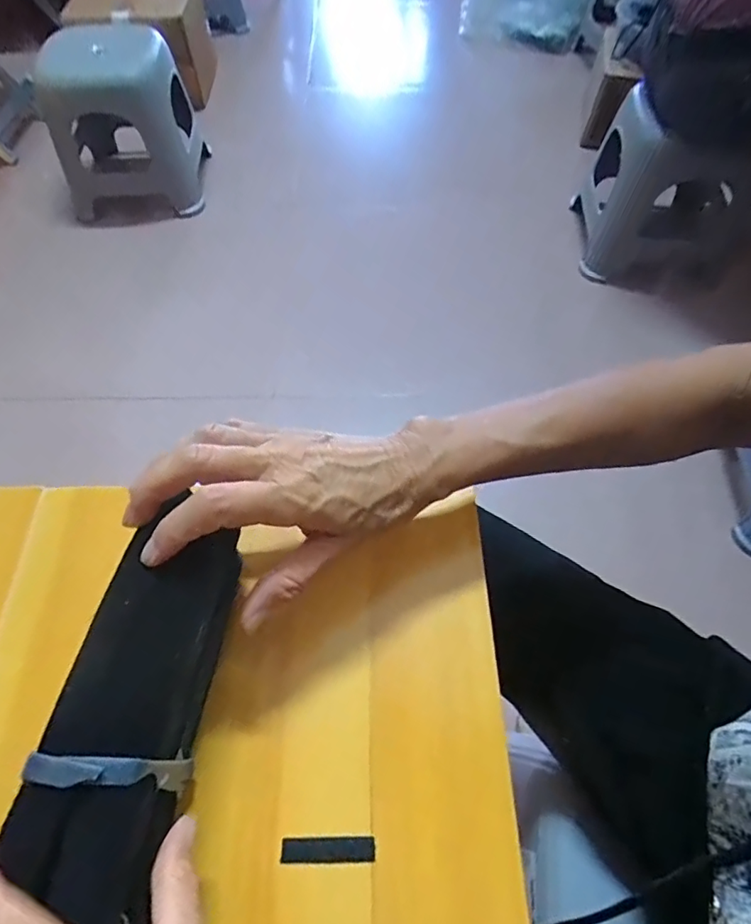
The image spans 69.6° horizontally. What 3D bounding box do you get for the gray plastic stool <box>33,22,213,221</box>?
[{"bbox_3d":[-0.592,-0.770,1.268,0.301,0.333,0.302,-3,60,-2],"label":"gray plastic stool"}]

